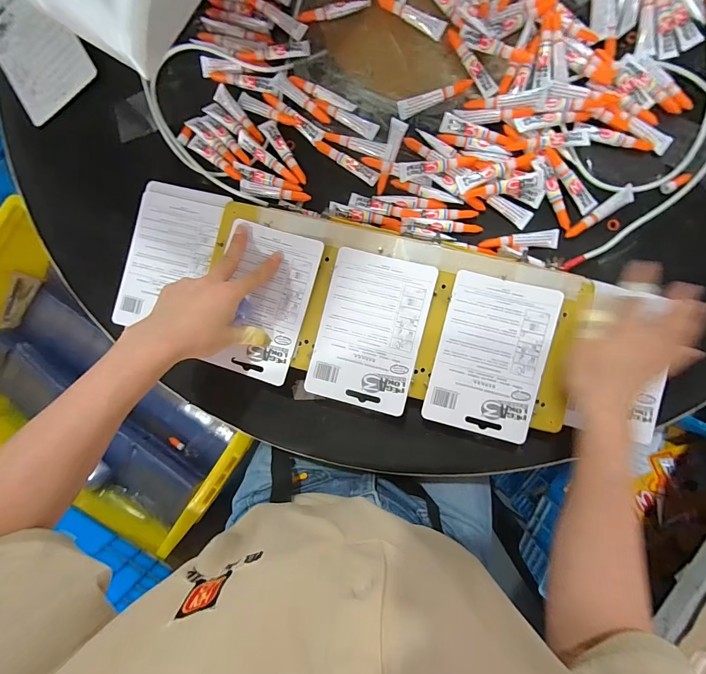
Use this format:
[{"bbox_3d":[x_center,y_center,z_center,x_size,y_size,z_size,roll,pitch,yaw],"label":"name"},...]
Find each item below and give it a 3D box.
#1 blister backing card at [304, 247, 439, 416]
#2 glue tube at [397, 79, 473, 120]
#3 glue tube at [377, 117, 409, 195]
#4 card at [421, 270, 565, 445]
[{"bbox_3d":[0.019,-0.007,0.397,0.112,0.004,0.164,14,90,7],"label":"blister backing card"},{"bbox_3d":[0.097,-0.283,0.426,0.088,0.012,0.016,-19,88,4],"label":"glue tube"},{"bbox_3d":[0.047,-0.215,0.427,0.019,0.018,0.086,12,90,4],"label":"glue tube"},{"bbox_3d":[0.147,0.020,0.382,0.111,0.007,0.164,14,90,4],"label":"card"}]

